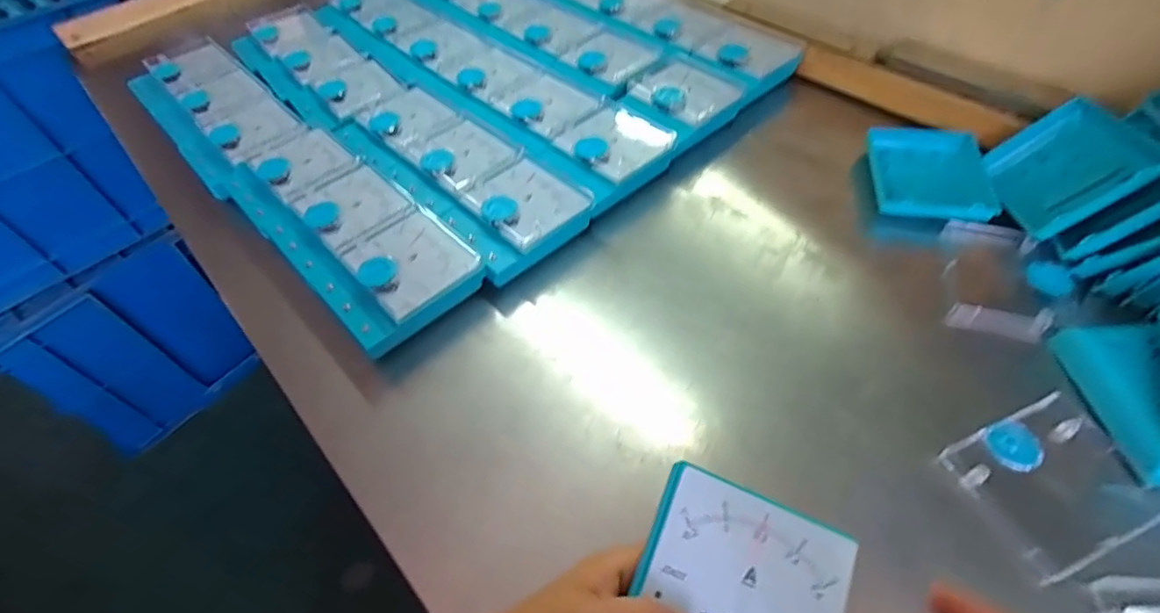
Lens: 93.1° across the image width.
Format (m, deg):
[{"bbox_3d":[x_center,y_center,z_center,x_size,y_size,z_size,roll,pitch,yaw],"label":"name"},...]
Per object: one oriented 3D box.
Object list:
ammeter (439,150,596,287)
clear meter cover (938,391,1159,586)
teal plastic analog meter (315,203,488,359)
[{"bbox_3d":[-0.057,-0.085,0.501,0.117,0.034,0.098,-36,56,-22],"label":"ammeter"},{"bbox_3d":[0.302,0.112,0.352,0.100,0.017,0.084,-20,52,-12],"label":"clear meter cover"},{"bbox_3d":[-0.152,-0.023,0.460,0.112,0.033,0.097,-38,57,-24],"label":"teal plastic analog meter"}]

